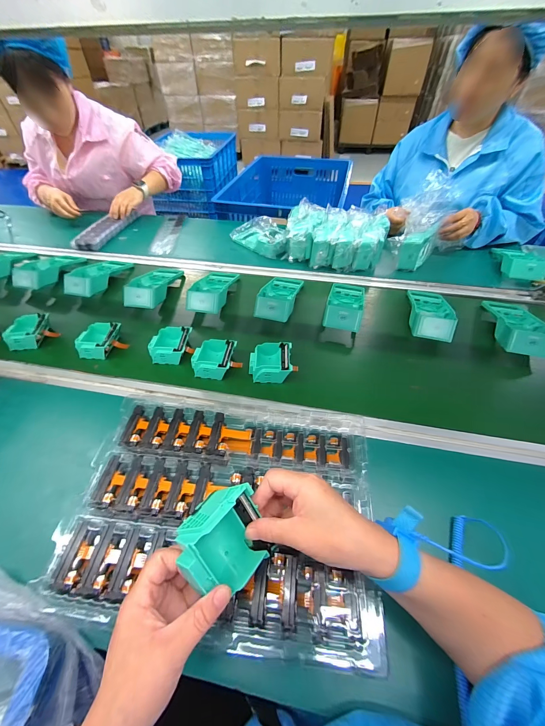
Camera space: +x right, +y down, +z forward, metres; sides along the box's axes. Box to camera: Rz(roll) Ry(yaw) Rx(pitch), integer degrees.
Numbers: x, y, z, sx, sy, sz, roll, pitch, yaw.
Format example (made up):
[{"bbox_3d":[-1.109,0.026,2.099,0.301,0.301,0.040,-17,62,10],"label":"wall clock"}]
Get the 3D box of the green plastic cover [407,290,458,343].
[{"bbox_3d":[0.364,-0.125,0.647,0.090,0.046,0.196,13,51,12],"label":"green plastic cover"}]

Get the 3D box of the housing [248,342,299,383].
[{"bbox_3d":[0.000,0.001,0.542,0.084,0.043,0.077,-1,49,1],"label":"housing"}]

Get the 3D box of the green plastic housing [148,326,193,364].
[{"bbox_3d":[-0.209,-0.033,0.577,0.083,0.044,0.076,0,49,1],"label":"green plastic housing"}]

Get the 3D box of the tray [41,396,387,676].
[{"bbox_3d":[-0.053,0.186,0.374,0.390,0.046,0.269,9,50,9],"label":"tray"}]

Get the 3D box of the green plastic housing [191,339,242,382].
[{"bbox_3d":[-0.109,-0.006,0.549,0.086,0.041,0.074,6,50,6],"label":"green plastic housing"}]

